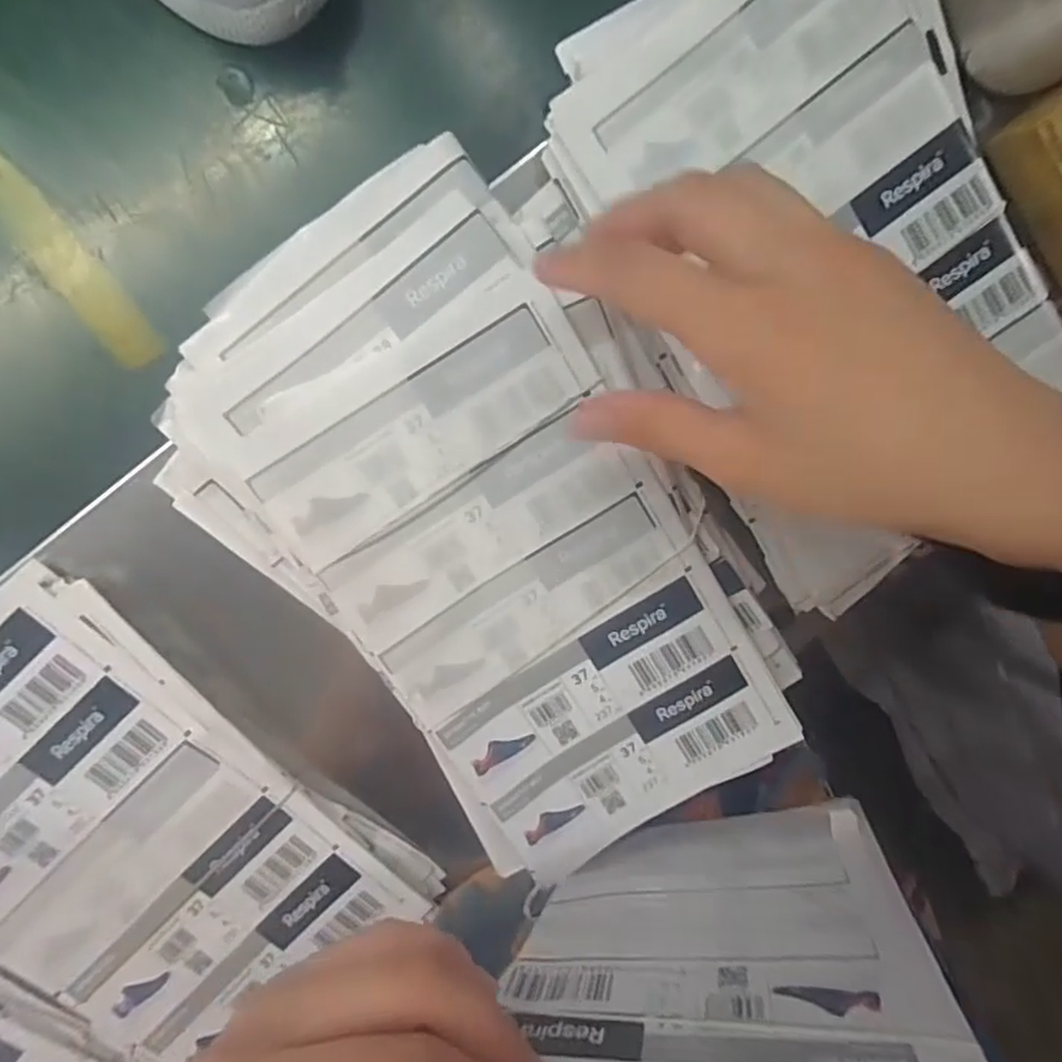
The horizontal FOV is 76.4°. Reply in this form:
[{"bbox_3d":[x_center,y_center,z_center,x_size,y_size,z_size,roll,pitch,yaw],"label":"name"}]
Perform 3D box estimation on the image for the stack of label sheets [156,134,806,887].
[{"bbox_3d":[-0.016,0.011,0.289,0.165,0.030,0.292,-36,103,1],"label":"stack of label sheets"}]

